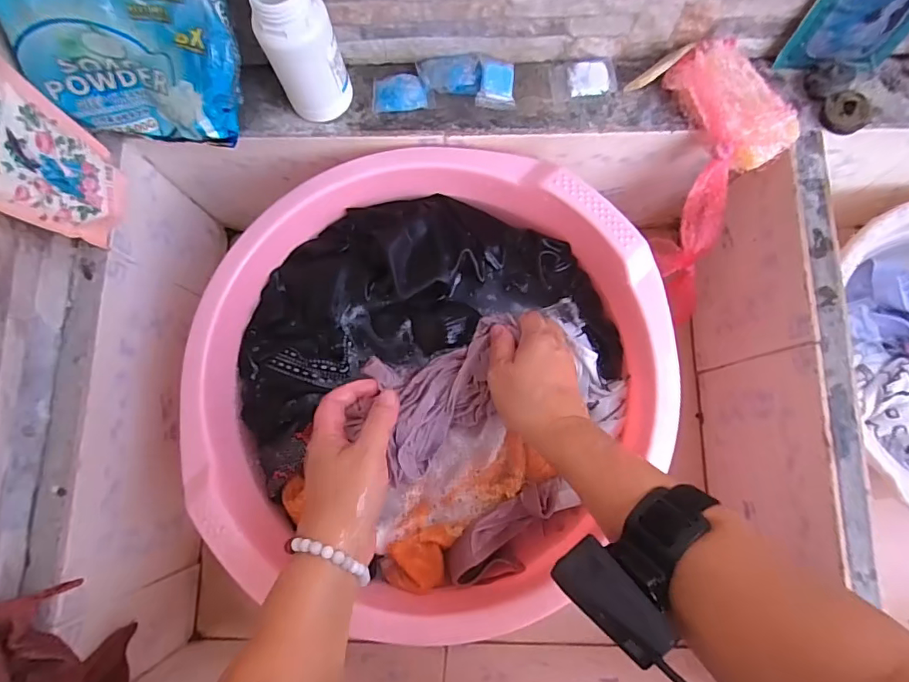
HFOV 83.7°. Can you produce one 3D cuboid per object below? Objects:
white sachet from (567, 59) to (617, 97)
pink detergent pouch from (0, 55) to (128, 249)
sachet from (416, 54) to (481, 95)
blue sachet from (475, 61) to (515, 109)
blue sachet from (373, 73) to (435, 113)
[{"bbox_3d":[0.123,-0.234,0.451,0.041,0.004,0.034,-4,80,1],"label":"white sachet"},{"bbox_3d":[-0.304,-0.139,0.364,0.027,0.156,0.100,-2,80,1],"label":"pink detergent pouch"},{"bbox_3d":[-0.005,-0.240,0.453,0.056,0.013,0.034,-2,80,1],"label":"sachet"},{"bbox_3d":[0.036,-0.225,0.448,0.033,0.013,0.041,0,80,1],"label":"blue sachet"},{"bbox_3d":[-0.046,-0.221,0.453,0.053,0.014,0.032,-4,80,1],"label":"blue sachet"}]

